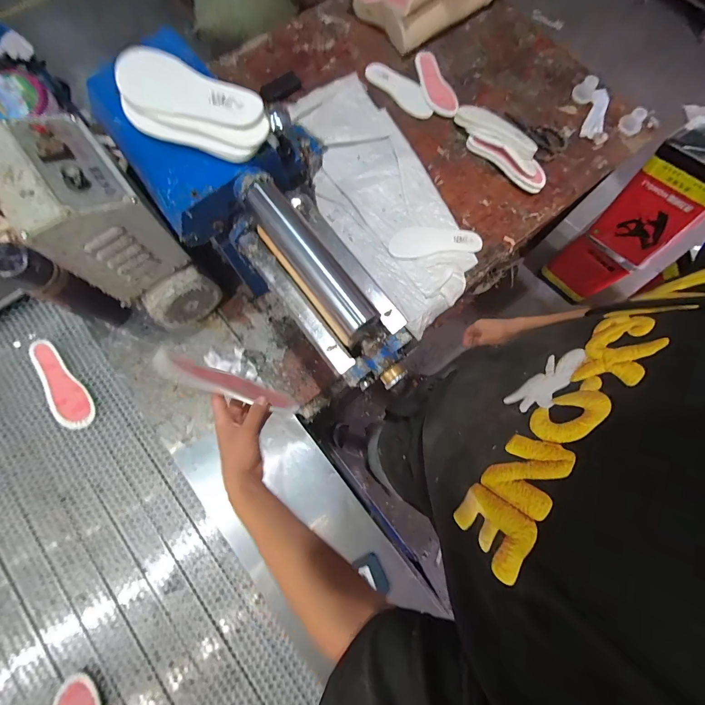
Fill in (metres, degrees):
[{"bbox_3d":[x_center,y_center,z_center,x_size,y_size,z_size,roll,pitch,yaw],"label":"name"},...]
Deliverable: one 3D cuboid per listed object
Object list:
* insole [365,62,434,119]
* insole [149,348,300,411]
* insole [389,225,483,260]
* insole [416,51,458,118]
[{"bbox_3d":[0.131,-0.702,0.897,0.214,0.015,0.080,44,81,8],"label":"insole"},{"bbox_3d":[-0.176,0.044,0.490,0.071,0.212,0.020,37,97,50],"label":"insole"},{"bbox_3d":[0.194,-0.265,0.800,0.215,0.005,0.079,-7,78,-2],"label":"insole"},{"bbox_3d":[0.221,-0.718,0.903,0.079,0.011,0.215,-12,78,-3],"label":"insole"}]

